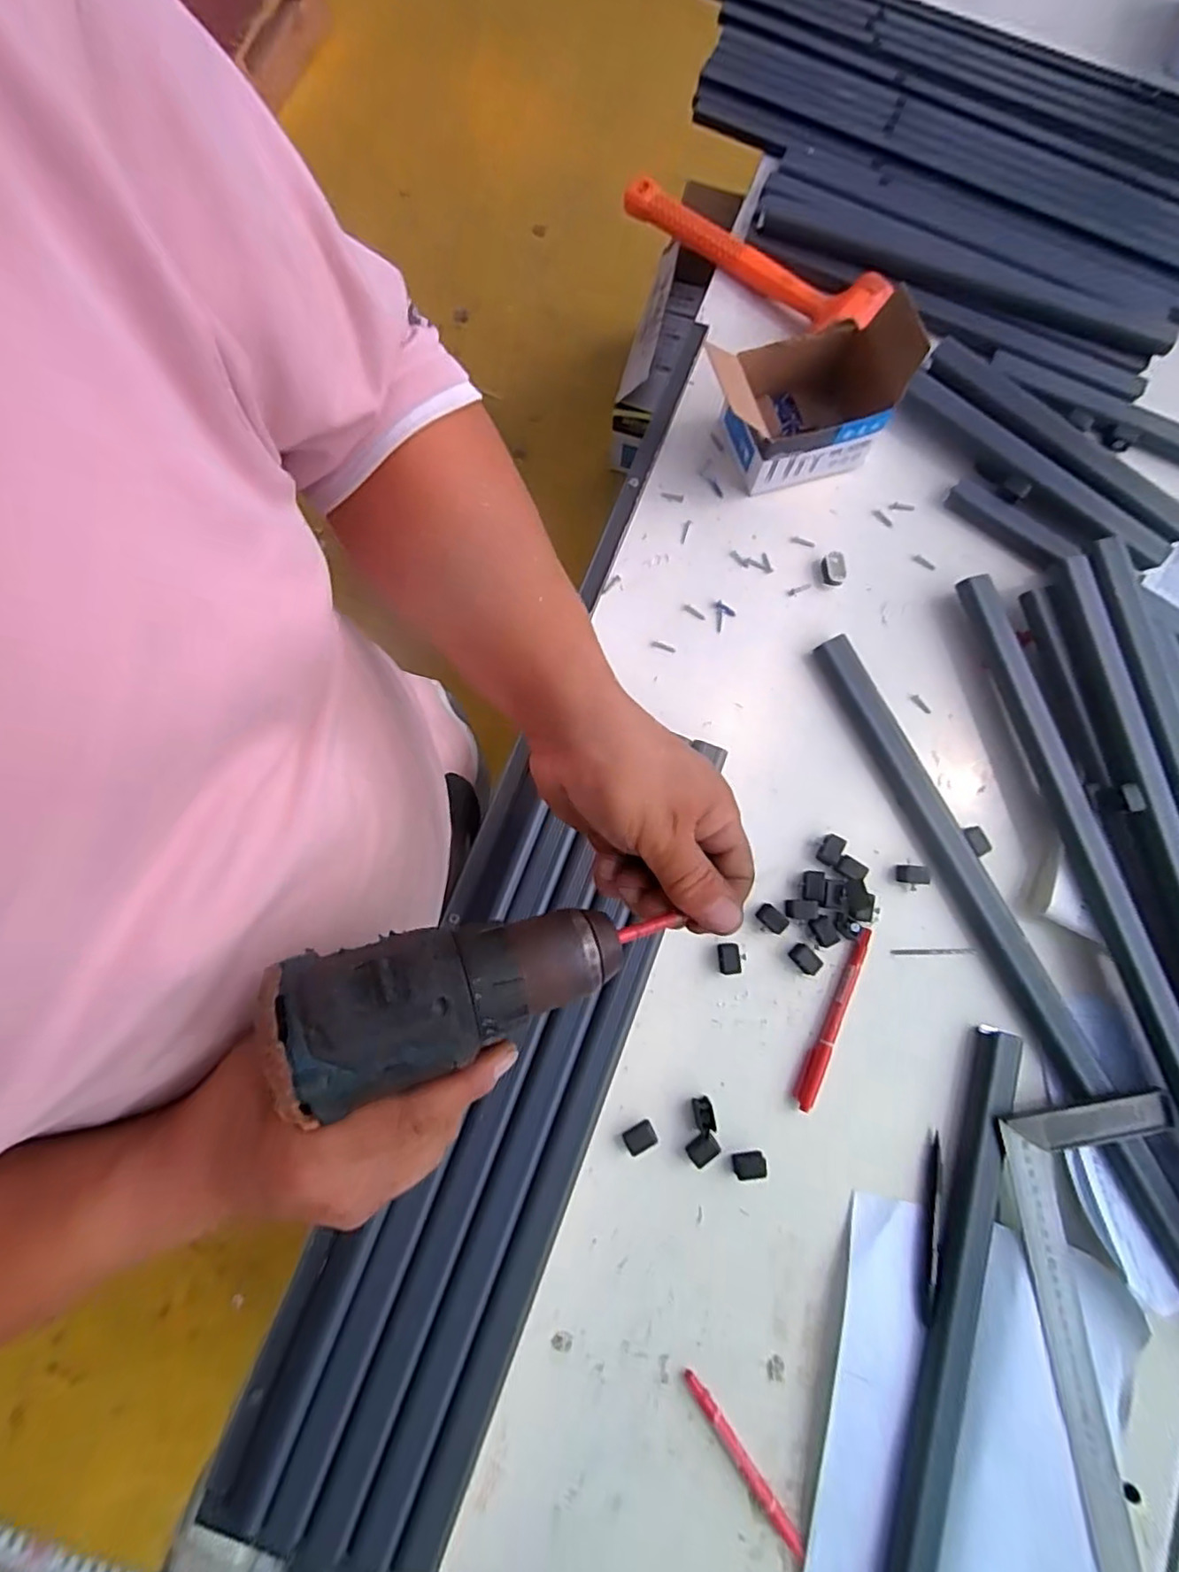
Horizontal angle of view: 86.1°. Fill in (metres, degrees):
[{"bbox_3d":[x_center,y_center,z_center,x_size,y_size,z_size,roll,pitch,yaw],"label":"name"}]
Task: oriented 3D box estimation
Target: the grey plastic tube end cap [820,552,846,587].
[{"bbox_3d":[0.204,-0.182,0.530,0.017,0.009,0.028,-2,80,0],"label":"grey plastic tube end cap"}]

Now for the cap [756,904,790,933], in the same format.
[{"bbox_3d":[0.140,0.102,0.482,0.025,0.009,0.015,38,82,6],"label":"cap"}]

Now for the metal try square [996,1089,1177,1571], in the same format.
[{"bbox_3d":[0.371,0.367,0.429,0.116,0.021,0.288,-9,80,-2],"label":"metal try square"}]

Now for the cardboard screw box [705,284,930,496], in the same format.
[{"bbox_3d":[0.178,-0.313,0.518,0.160,0.081,0.091,-16,80,-3],"label":"cardboard screw box"}]

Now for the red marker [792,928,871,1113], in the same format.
[{"bbox_3d":[0.183,0.172,0.470,0.014,0.009,0.137,25,81,4],"label":"red marker"}]

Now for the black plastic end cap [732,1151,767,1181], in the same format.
[{"bbox_3d":[0.115,0.272,0.452,0.023,0.005,0.017,-6,80,-1],"label":"black plastic end cap"}]

